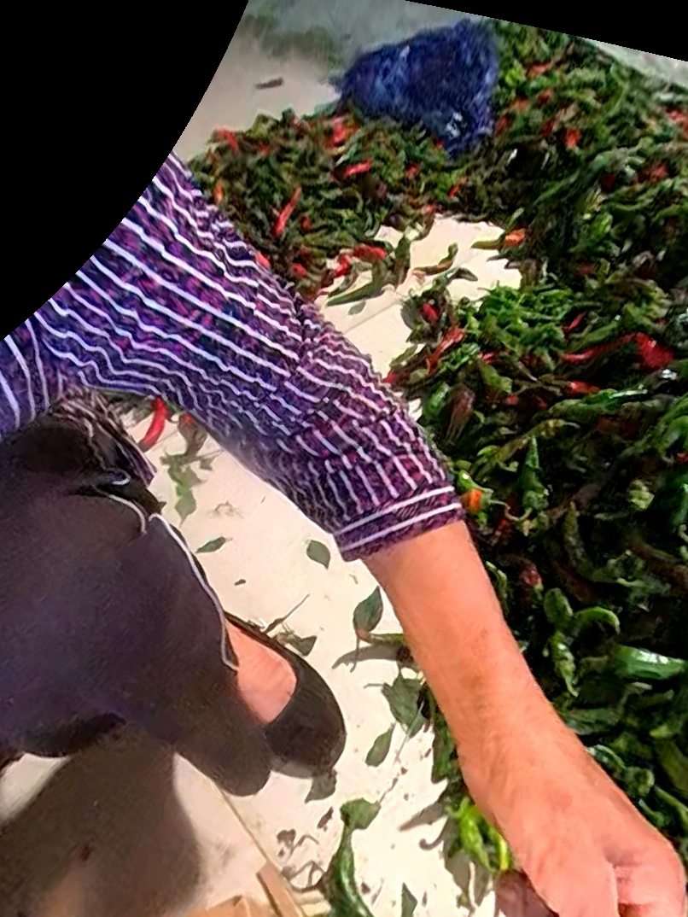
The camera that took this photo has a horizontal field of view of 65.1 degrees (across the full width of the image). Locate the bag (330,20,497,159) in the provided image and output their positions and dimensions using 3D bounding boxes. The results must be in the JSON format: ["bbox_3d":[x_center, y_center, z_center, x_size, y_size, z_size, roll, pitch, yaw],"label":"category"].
[{"bbox_3d":[0.226,-1.051,1.505,0.247,0.219,0.580,-27,52,-20],"label":"bag"}]

